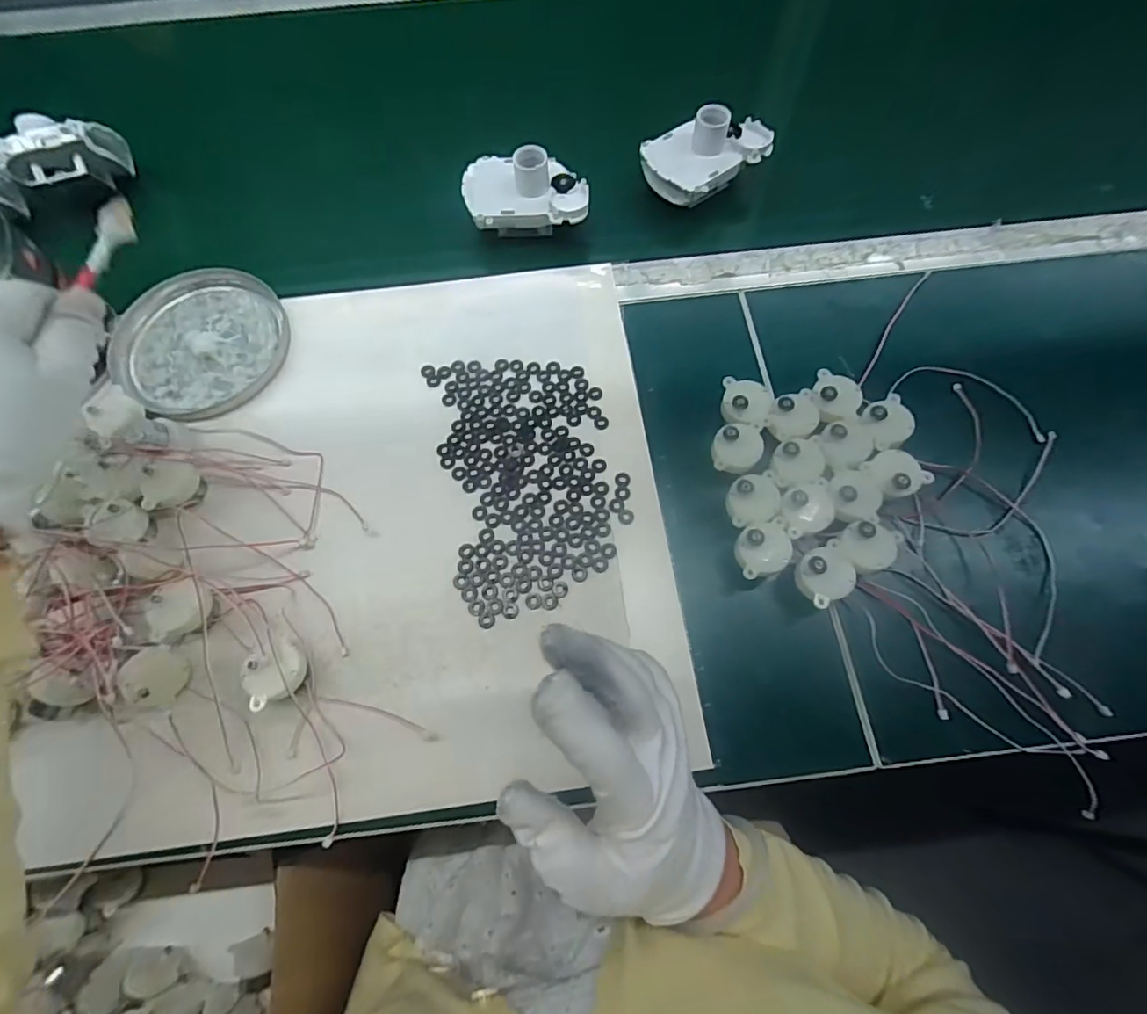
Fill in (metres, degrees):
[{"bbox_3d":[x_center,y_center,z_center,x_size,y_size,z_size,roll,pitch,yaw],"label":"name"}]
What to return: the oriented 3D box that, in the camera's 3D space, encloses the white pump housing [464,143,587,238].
[{"bbox_3d":[-0.038,-0.259,0.435,0.100,0.055,0.063,1,69,2],"label":"white pump housing"}]

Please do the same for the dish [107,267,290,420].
[{"bbox_3d":[-0.294,-0.131,0.413,0.135,0.012,0.127,0,69,1],"label":"dish"}]

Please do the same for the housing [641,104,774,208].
[{"bbox_3d":[0.112,-0.300,0.440,0.103,0.044,0.065,-26,70,-8],"label":"housing"}]

